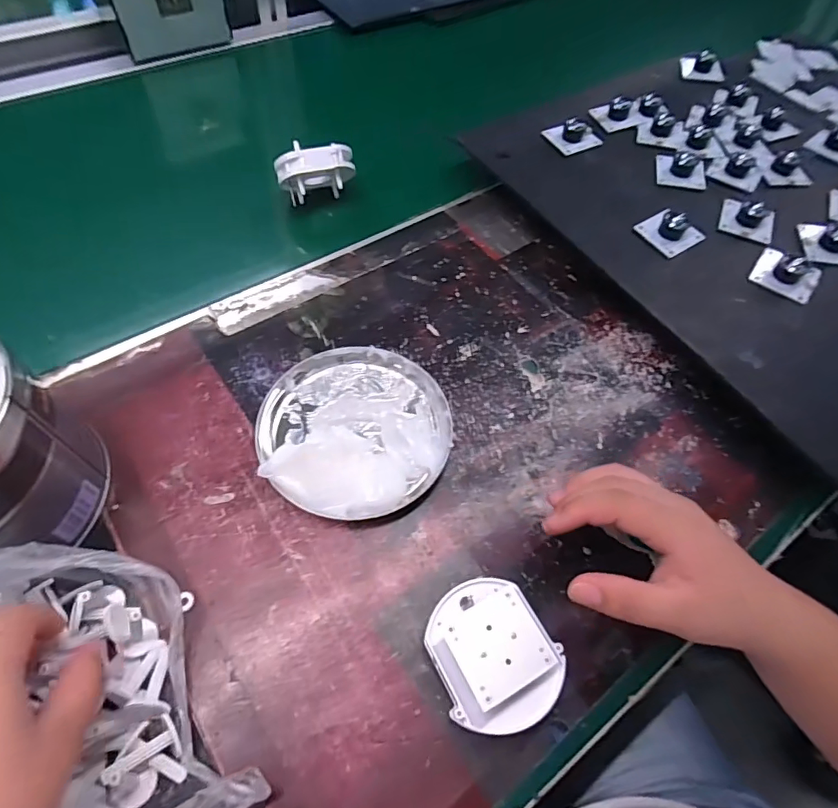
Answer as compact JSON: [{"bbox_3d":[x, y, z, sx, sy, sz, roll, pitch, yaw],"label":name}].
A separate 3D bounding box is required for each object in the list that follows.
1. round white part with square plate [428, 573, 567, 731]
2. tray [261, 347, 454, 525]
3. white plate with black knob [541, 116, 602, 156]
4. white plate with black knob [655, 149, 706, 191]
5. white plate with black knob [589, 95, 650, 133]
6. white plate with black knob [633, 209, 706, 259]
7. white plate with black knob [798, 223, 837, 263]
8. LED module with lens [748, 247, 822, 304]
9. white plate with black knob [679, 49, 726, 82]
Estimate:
[{"bbox_3d":[0.038,0.130,0.262,0.058,0.044,0.070,-22,62,-17],"label":"round white part with square plate"},{"bbox_3d":[-0.043,0.013,0.340,0.126,0.026,0.126,2,58,-3],"label":"tray"},{"bbox_3d":[0.151,-0.265,0.485,0.044,0.018,0.041,-21,62,-17],"label":"white plate with black knob"},{"bbox_3d":[0.245,-0.224,0.463,0.041,0.016,0.051,14,58,4],"label":"white plate with black knob"},{"bbox_3d":[0.206,-0.300,0.511,0.045,0.021,0.041,-9,59,-10],"label":"white plate with black knob"},{"bbox_3d":[0.213,-0.149,0.421,0.043,0.018,0.042,-27,64,-20],"label":"white plate with black knob"},{"bbox_3d":[0.348,-0.141,0.423,0.041,0.019,0.052,8,57,1],"label":"white plate with black knob"},{"bbox_3d":[0.296,-0.109,0.400,0.045,0.020,0.049,30,61,14],"label":"LED module with lens"},{"bbox_3d":[0.324,-0.384,0.570,0.047,0.028,0.030,18,58,7],"label":"white plate with black knob"}]

